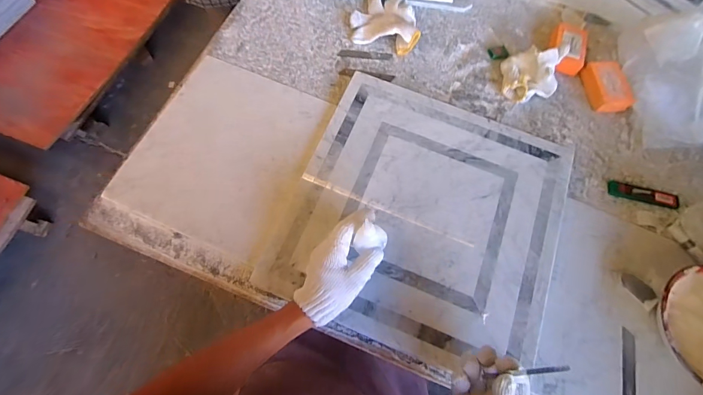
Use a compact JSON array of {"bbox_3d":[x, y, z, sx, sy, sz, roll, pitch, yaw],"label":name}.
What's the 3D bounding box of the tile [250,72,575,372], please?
[{"bbox_3d":[0.115,0.020,0.523,0.388,0.015,0.391,21,70,7],"label":"tile"}]

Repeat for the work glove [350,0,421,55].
[{"bbox_3d":[0.063,-0.335,0.649,0.123,0.044,0.127,7,69,2],"label":"work glove"}]

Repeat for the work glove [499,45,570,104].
[{"bbox_3d":[0.325,-0.222,0.615,0.089,0.063,0.085,8,69,2],"label":"work glove"}]

